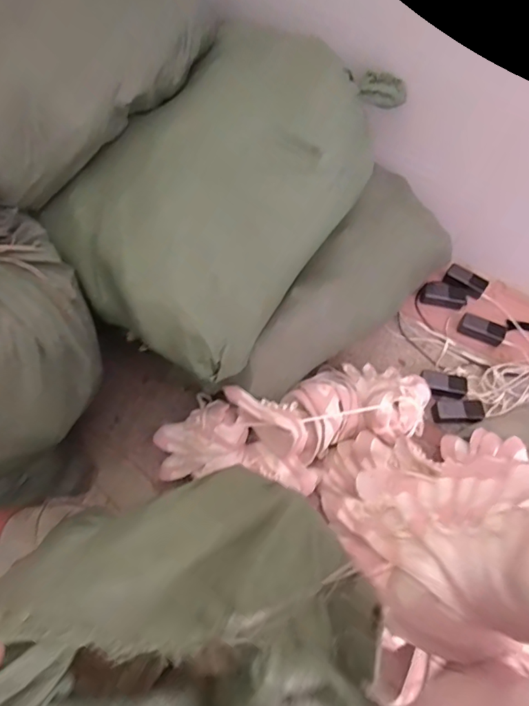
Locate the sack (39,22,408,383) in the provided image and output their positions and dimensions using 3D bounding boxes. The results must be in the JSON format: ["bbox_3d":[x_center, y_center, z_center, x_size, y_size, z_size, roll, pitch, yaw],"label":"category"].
[{"bbox_3d":[-0.094,-0.373,1.130,0.554,0.300,0.794,37,77,6],"label":"sack"}]

